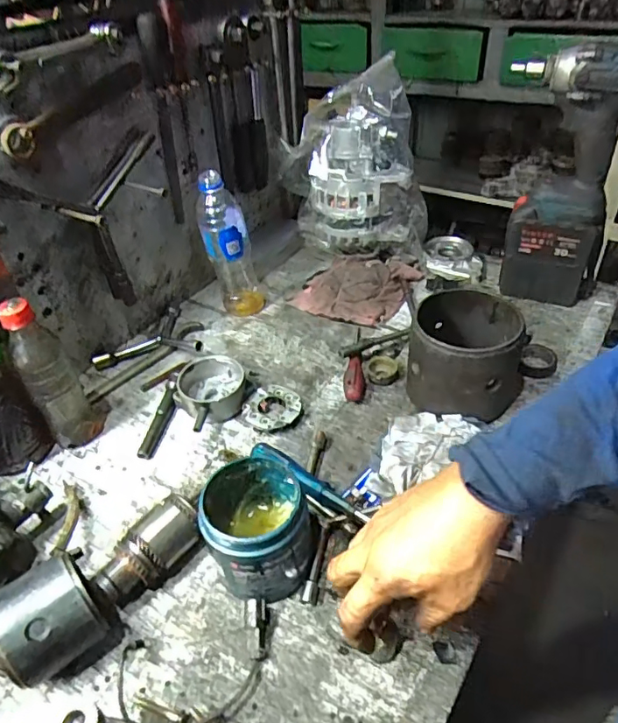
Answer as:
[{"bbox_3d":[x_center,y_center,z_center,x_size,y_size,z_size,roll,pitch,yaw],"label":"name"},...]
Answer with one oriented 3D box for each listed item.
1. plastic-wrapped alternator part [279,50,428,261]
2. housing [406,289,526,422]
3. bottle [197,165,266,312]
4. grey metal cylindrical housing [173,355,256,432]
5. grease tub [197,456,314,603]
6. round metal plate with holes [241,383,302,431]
[{"bbox_3d":[0.074,-0.296,0.844,0.232,0.273,0.129,-1,40,4],"label":"plastic-wrapped alternator part"},{"bbox_3d":[0.186,-0.001,0.616,0.126,0.117,0.121,10,43,16],"label":"housing"},{"bbox_3d":[-0.108,-0.164,0.757,0.052,0.210,0.078,17,45,23],"label":"bottle"},{"bbox_3d":[-0.122,0.036,0.658,0.100,0.038,0.091,-34,49,-29],"label":"grey metal cylindrical housing"},{"bbox_3d":[-0.045,0.151,0.476,0.087,0.102,0.092,-3,41,2],"label":"grease tub"},{"bbox_3d":[-0.045,0.059,0.643,0.067,0.020,0.065,-3,41,2],"label":"round metal plate with holes"}]

